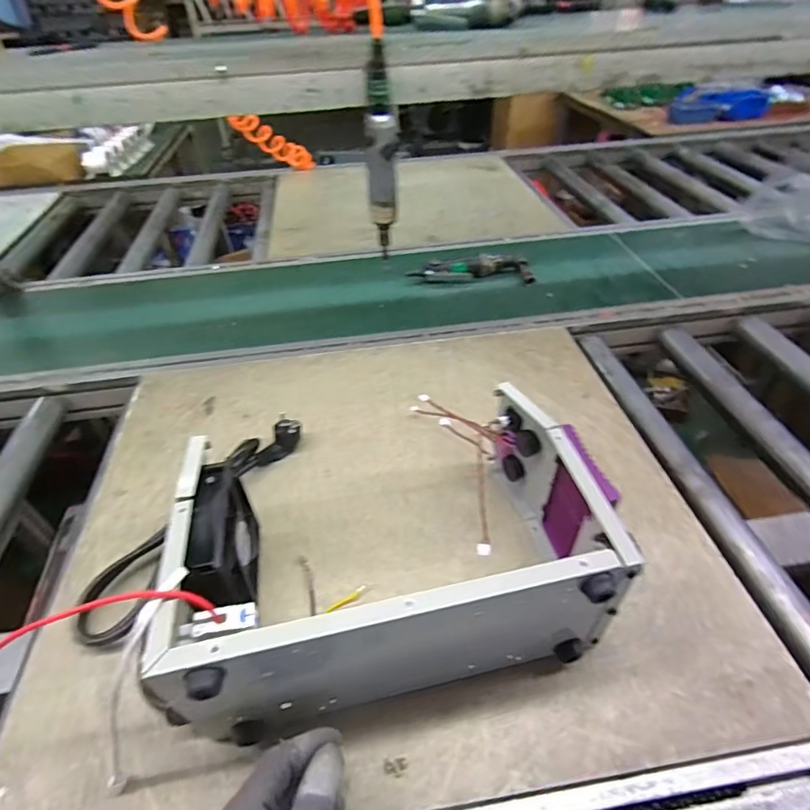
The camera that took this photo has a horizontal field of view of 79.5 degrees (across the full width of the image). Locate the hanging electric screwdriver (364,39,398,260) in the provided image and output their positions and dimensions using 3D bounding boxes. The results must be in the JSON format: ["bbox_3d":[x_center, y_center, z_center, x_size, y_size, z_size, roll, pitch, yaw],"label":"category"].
[{"bbox_3d":[-0.032,-0.322,0.652,0.041,0.243,0.046,-3,43,0],"label":"hanging electric screwdriver"}]

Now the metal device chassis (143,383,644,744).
[{"bbox_3d":[-0.011,0.131,0.451,0.352,0.153,0.218,-9,42,-8],"label":"metal device chassis"}]

